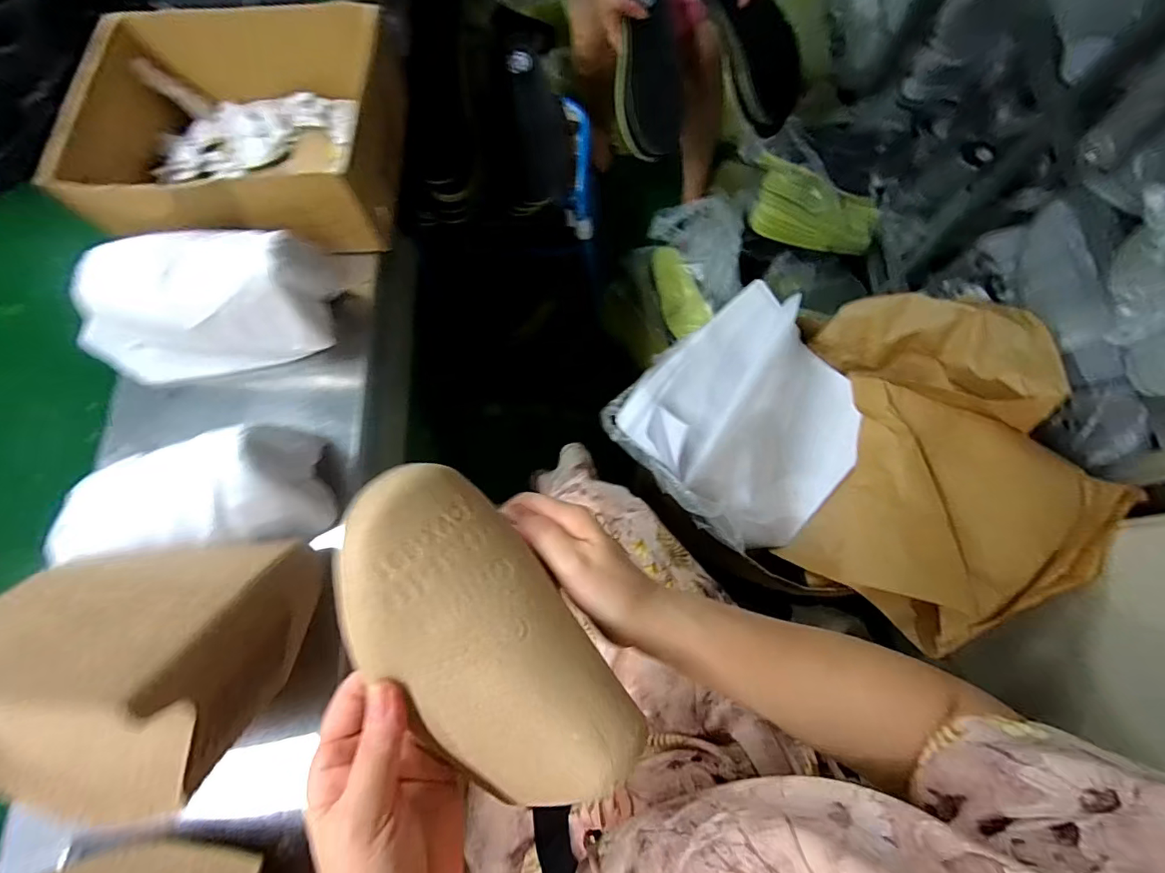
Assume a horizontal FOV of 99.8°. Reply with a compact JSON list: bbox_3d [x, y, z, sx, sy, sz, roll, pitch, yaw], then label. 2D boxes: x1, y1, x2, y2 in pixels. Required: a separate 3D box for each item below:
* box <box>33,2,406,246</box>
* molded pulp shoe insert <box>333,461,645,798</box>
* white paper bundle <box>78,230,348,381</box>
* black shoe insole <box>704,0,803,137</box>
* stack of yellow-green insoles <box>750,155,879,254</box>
[{"bbox_3d":[-0.331,-0.309,0.494,0.271,0.091,0.250,3,73,1],"label":"box"},{"bbox_3d":[-0.057,0.103,0.249,0.095,0.043,0.182,-37,76,-10],"label":"molded pulp shoe insert"},{"bbox_3d":[-0.345,-0.114,0.431,0.256,0.118,0.086,-7,73,-2],"label":"white paper bundle"},{"bbox_3d":[0.294,-0.693,0.846,0.106,0.310,0.037,-21,30,26],"label":"black shoe insole"},{"bbox_3d":[0.533,-0.520,1.128,0.299,0.129,0.093,18,74,6],"label":"stack of yellow-green insoles"}]

